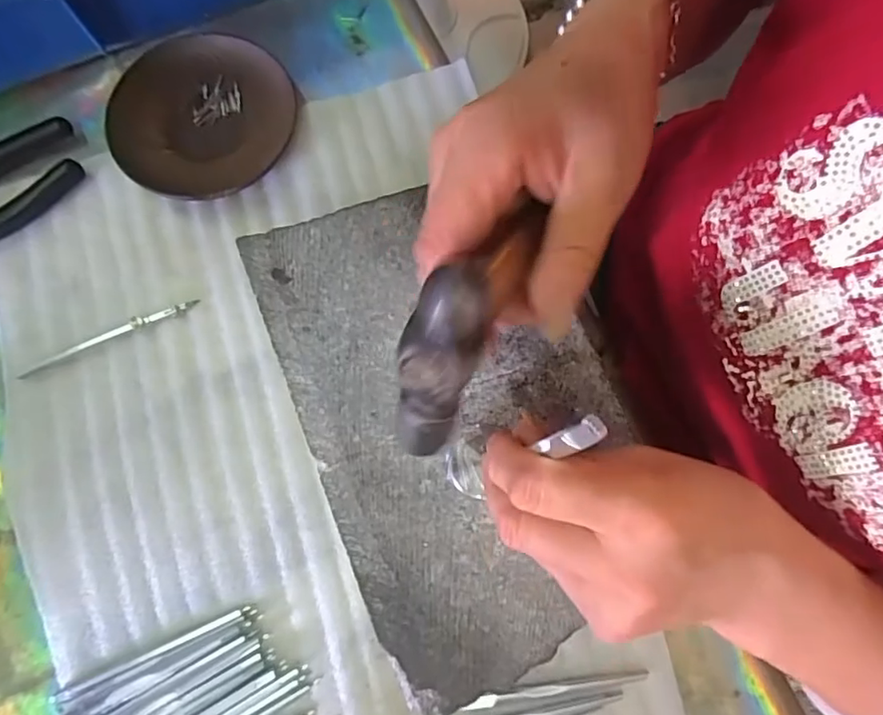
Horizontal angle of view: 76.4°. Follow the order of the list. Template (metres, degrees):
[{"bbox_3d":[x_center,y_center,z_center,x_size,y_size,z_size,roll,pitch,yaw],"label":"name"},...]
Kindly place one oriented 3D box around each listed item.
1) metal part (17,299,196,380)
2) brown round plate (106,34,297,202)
[{"bbox_3d":[-0.199,-0.013,0.336,0.107,0.008,0.008,-24,80,-6],"label":"metal part"},{"bbox_3d":[-0.147,-0.152,0.355,0.106,0.015,0.109,0,79,-1],"label":"brown round plate"}]

